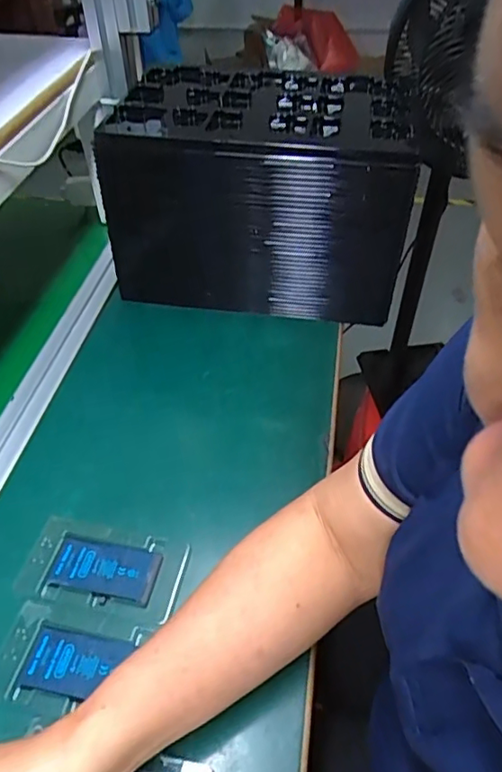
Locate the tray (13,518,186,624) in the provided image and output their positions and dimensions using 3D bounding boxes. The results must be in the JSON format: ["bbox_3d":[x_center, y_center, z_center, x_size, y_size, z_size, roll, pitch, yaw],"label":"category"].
[{"bbox_3d":[-0.121,0.150,0.474,0.129,0.004,0.070,9,46,8],"label":"tray"}]

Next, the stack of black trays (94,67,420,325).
[{"bbox_3d":[0.010,-0.240,0.723,0.332,0.213,0.231,4,45,3],"label":"stack of black trays"}]

